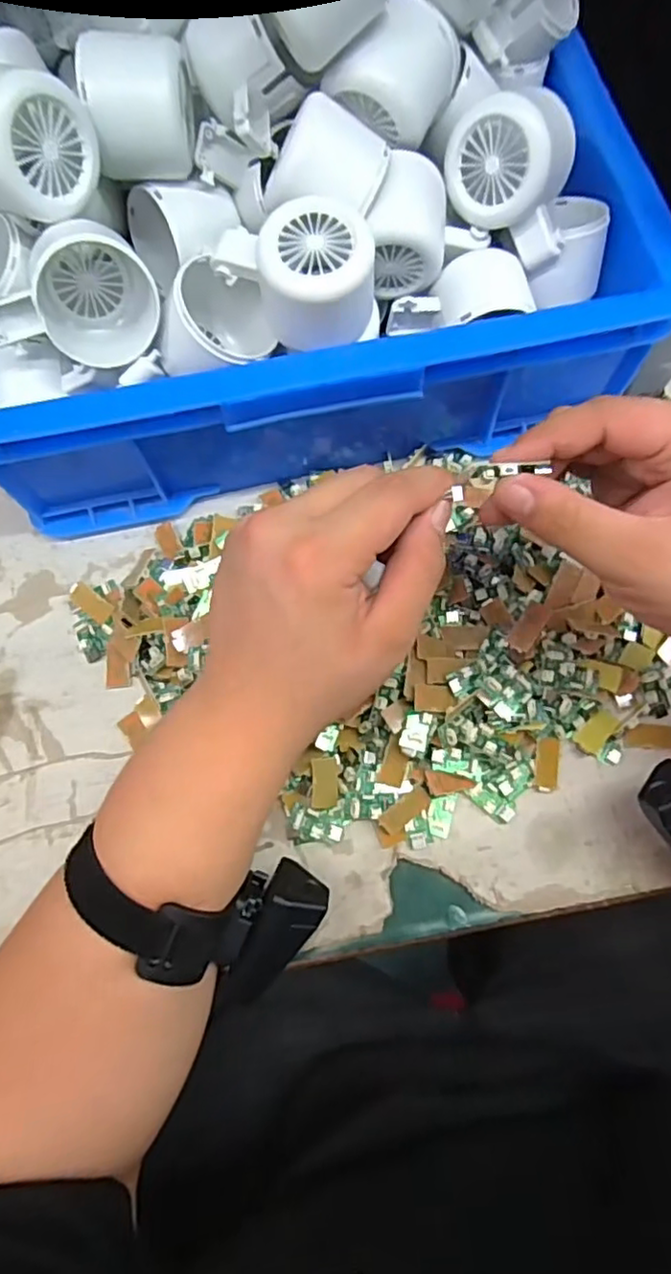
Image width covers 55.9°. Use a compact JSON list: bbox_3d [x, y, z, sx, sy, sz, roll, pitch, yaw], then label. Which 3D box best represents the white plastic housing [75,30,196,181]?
[{"bbox_3d":[-0.098,-0.266,0.318,0.052,0.051,0.046,-5,71,0],"label":"white plastic housing"}]

